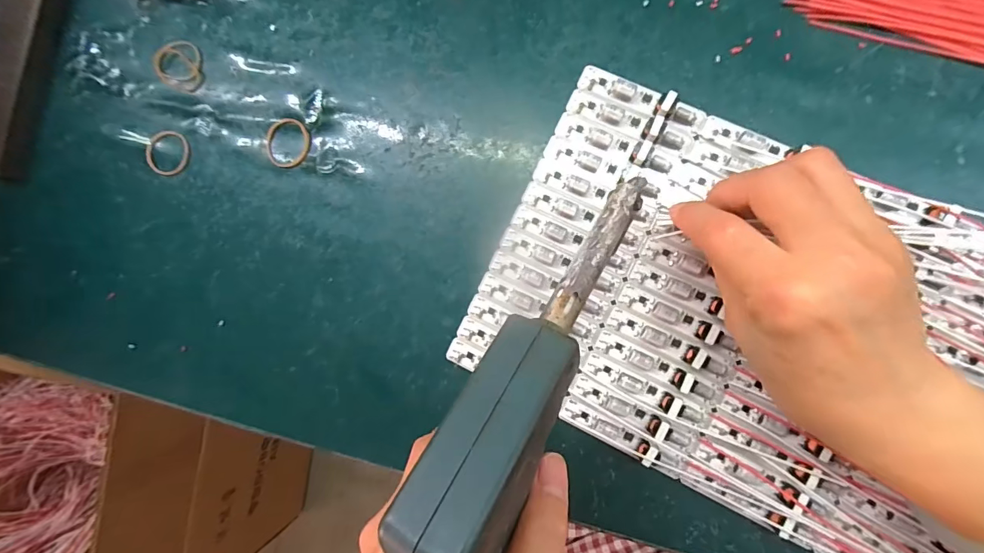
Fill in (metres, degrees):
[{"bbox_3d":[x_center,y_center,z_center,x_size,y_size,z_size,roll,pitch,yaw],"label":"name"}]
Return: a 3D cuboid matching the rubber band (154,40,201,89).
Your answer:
[{"bbox_3d":[-0.214,-0.145,0.298,0.035,0.004,0.030,16,91,9],"label":"rubber band"}]

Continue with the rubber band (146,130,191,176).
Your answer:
[{"bbox_3d":[-0.218,-0.083,0.297,0.027,0.005,0.032,39,90,-5],"label":"rubber band"}]

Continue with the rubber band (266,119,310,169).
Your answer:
[{"bbox_3d":[-0.132,-0.086,0.284,0.030,0.004,0.032,0,89,9],"label":"rubber band"}]

